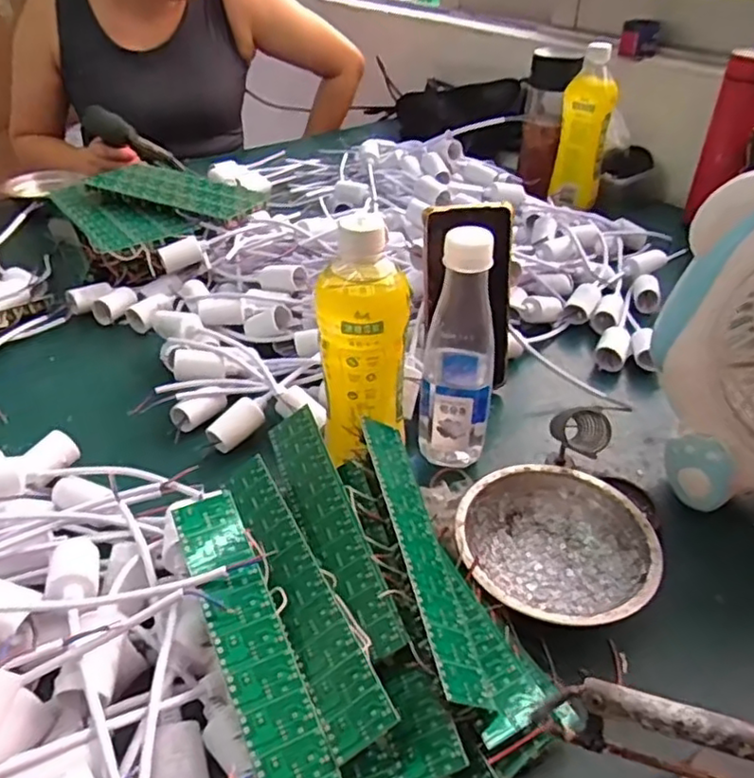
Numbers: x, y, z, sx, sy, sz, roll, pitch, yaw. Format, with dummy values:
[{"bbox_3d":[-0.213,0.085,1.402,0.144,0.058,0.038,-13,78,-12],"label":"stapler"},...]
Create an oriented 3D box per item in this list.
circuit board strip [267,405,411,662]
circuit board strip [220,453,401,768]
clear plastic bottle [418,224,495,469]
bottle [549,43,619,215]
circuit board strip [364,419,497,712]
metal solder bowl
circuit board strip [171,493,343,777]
[{"bbox_3d":[-0.032,0.082,0.413,0.037,0.004,0.198,-33,43,3],"label":"circuit board strip"},{"bbox_3d":[-0.048,0.107,0.374,0.032,0.009,0.203,-16,41,-20],"label":"circuit board strip"},{"bbox_3d":[0.063,-0.027,0.490,0.053,0.195,0.060,5,38,6],"label":"clear plastic bottle"},{"bbox_3d":[0.294,-0.365,0.900,0.072,0.190,0.080,14,40,17],"label":"bottle"},{"bbox_3d":[0.027,0.092,0.391,0.043,0.004,0.198,27,28,-33],"label":"circuit board strip"},{"bbox_3d":[0.117,0.111,0.433,0.124,0.043,0.123,3,38,3],"label":"metal solder bowl"},{"bbox_3d":[-0.061,0.141,0.330,0.036,0.004,0.203,-16,52,-23],"label":"circuit board strip"}]

